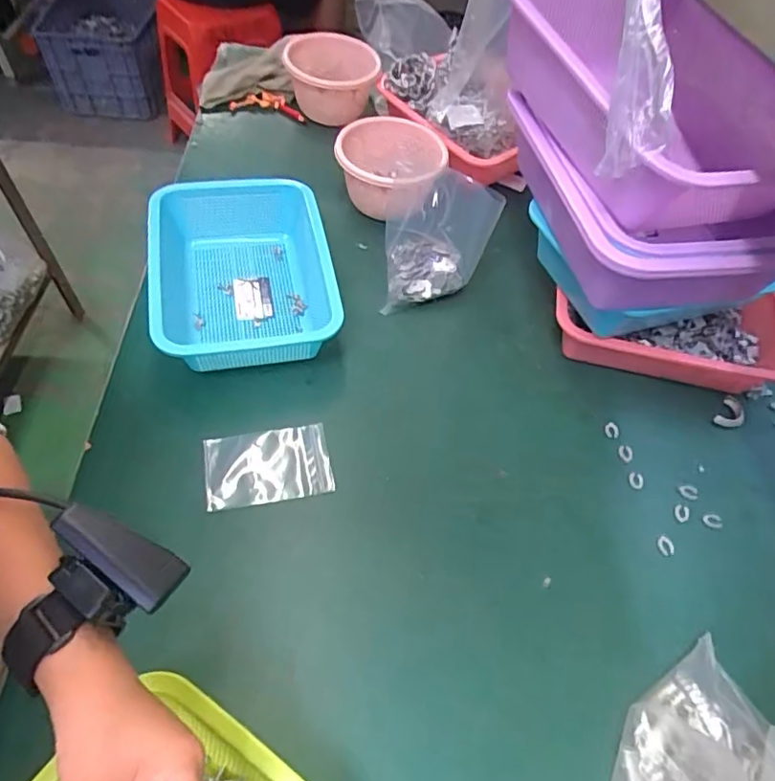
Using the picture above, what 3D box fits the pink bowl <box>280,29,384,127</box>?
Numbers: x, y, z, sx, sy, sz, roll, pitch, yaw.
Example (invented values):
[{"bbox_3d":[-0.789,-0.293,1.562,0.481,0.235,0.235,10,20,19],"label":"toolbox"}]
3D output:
[{"bbox_3d":[-0.087,-0.488,0.883,0.138,0.095,0.145,2,54,-3],"label":"pink bowl"}]

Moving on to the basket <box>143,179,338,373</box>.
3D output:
[{"bbox_3d":[-0.167,-0.128,0.659,0.193,0.096,0.250,-9,55,-11],"label":"basket"}]

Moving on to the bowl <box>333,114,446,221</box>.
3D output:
[{"bbox_3d":[0.002,-0.302,0.782,0.145,0.083,0.146,14,54,5],"label":"bowl"}]

